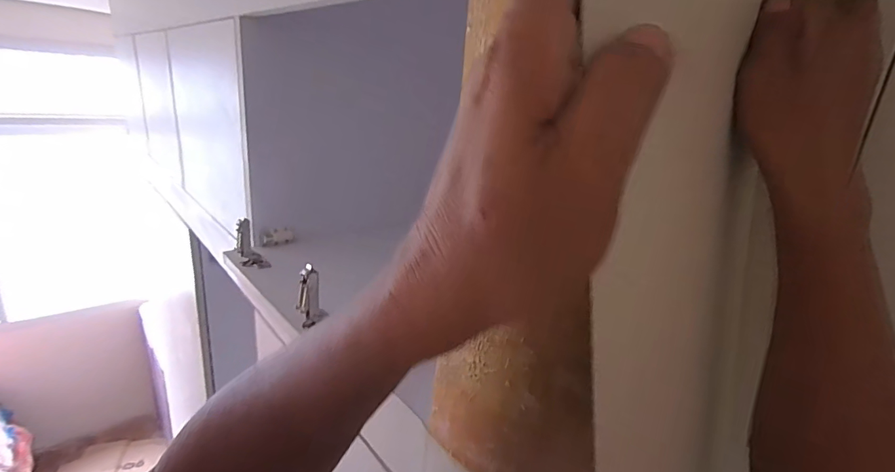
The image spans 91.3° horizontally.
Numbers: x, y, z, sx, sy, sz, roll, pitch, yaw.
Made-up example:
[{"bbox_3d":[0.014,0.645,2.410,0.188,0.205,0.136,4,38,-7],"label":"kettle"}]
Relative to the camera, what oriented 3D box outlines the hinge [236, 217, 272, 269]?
[{"bbox_3d":[-0.294,0.011,0.660,0.043,0.071,0.034,-5,22,-26],"label":"hinge"}]

